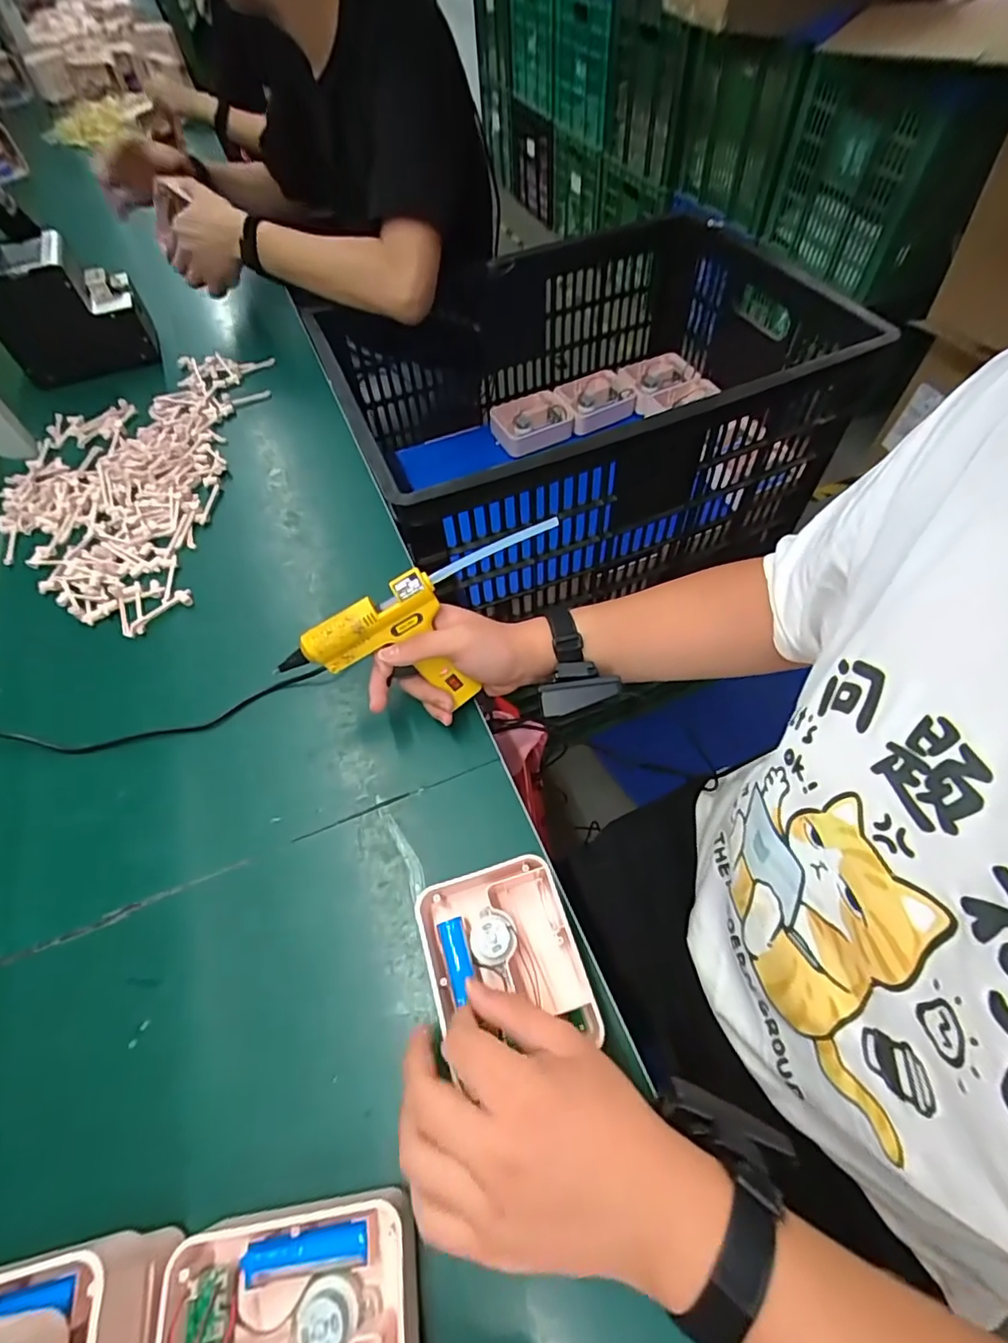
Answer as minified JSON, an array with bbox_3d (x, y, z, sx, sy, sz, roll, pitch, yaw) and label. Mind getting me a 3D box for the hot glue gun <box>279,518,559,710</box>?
[{"bbox_3d":[-0.051,-0.033,0.479,0.247,0.121,0.022,-27,26,-4],"label":"hot glue gun"}]

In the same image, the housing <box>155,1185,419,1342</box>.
[{"bbox_3d":[-0.112,0.351,0.293,0.127,0.046,0.099,-7,57,-5],"label":"housing"}]

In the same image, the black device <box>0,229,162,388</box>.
[{"bbox_3d":[-0.639,-0.533,0.813,0.180,0.140,0.123,-23,60,-11],"label":"black device"}]

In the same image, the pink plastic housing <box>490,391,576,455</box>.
[{"bbox_3d":[0.052,-0.450,0.997,0.139,0.045,0.094,-23,60,-11],"label":"pink plastic housing"}]

